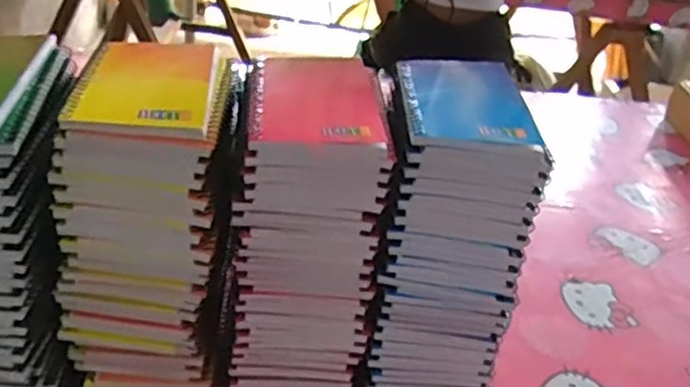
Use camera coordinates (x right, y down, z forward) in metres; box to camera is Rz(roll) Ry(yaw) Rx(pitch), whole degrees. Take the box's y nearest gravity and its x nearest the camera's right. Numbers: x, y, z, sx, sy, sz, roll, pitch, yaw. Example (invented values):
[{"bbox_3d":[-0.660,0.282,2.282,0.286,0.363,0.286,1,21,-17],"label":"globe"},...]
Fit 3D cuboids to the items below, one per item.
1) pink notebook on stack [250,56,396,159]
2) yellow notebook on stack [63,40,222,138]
[{"bbox_3d":[-0.017,-0.063,0.443,0.084,0.013,0.112,4,32,-7],"label":"pink notebook on stack"},{"bbox_3d":[-0.126,-0.073,0.442,0.081,0.009,0.126,3,32,-8],"label":"yellow notebook on stack"}]

